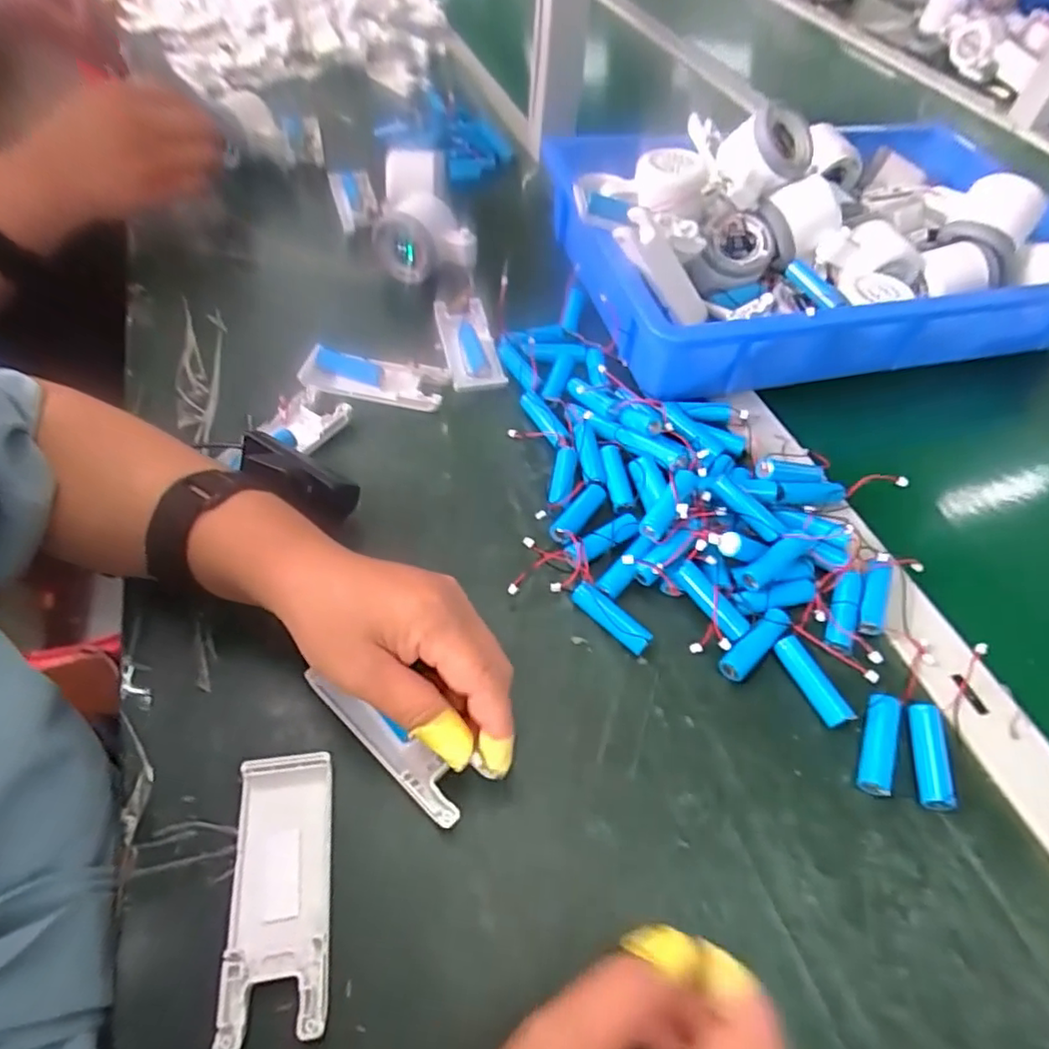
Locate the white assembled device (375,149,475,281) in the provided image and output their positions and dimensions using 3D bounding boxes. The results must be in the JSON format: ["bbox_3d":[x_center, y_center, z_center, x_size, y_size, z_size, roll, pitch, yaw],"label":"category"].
[{"bbox_3d":[-0.098,-0.283,0.571,0.082,0.055,0.149,-8,55,-10],"label":"white assembled device"}]

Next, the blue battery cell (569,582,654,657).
[{"bbox_3d":[0.049,0.052,0.356,0.014,0.015,0.051,-37,64,-26],"label":"blue battery cell"}]

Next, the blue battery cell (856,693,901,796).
[{"bbox_3d":[0.181,0.111,0.322,0.015,0.014,0.050,22,55,12],"label":"blue battery cell"}]

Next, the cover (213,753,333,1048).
[{"bbox_3d":[-0.105,0.155,0.269,0.041,0.012,0.104,-5,54,-8],"label":"cover"}]

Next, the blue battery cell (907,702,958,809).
[{"bbox_3d":[0.206,0.116,0.321,0.020,0.014,0.053,13,54,6],"label":"blue battery cell"}]

